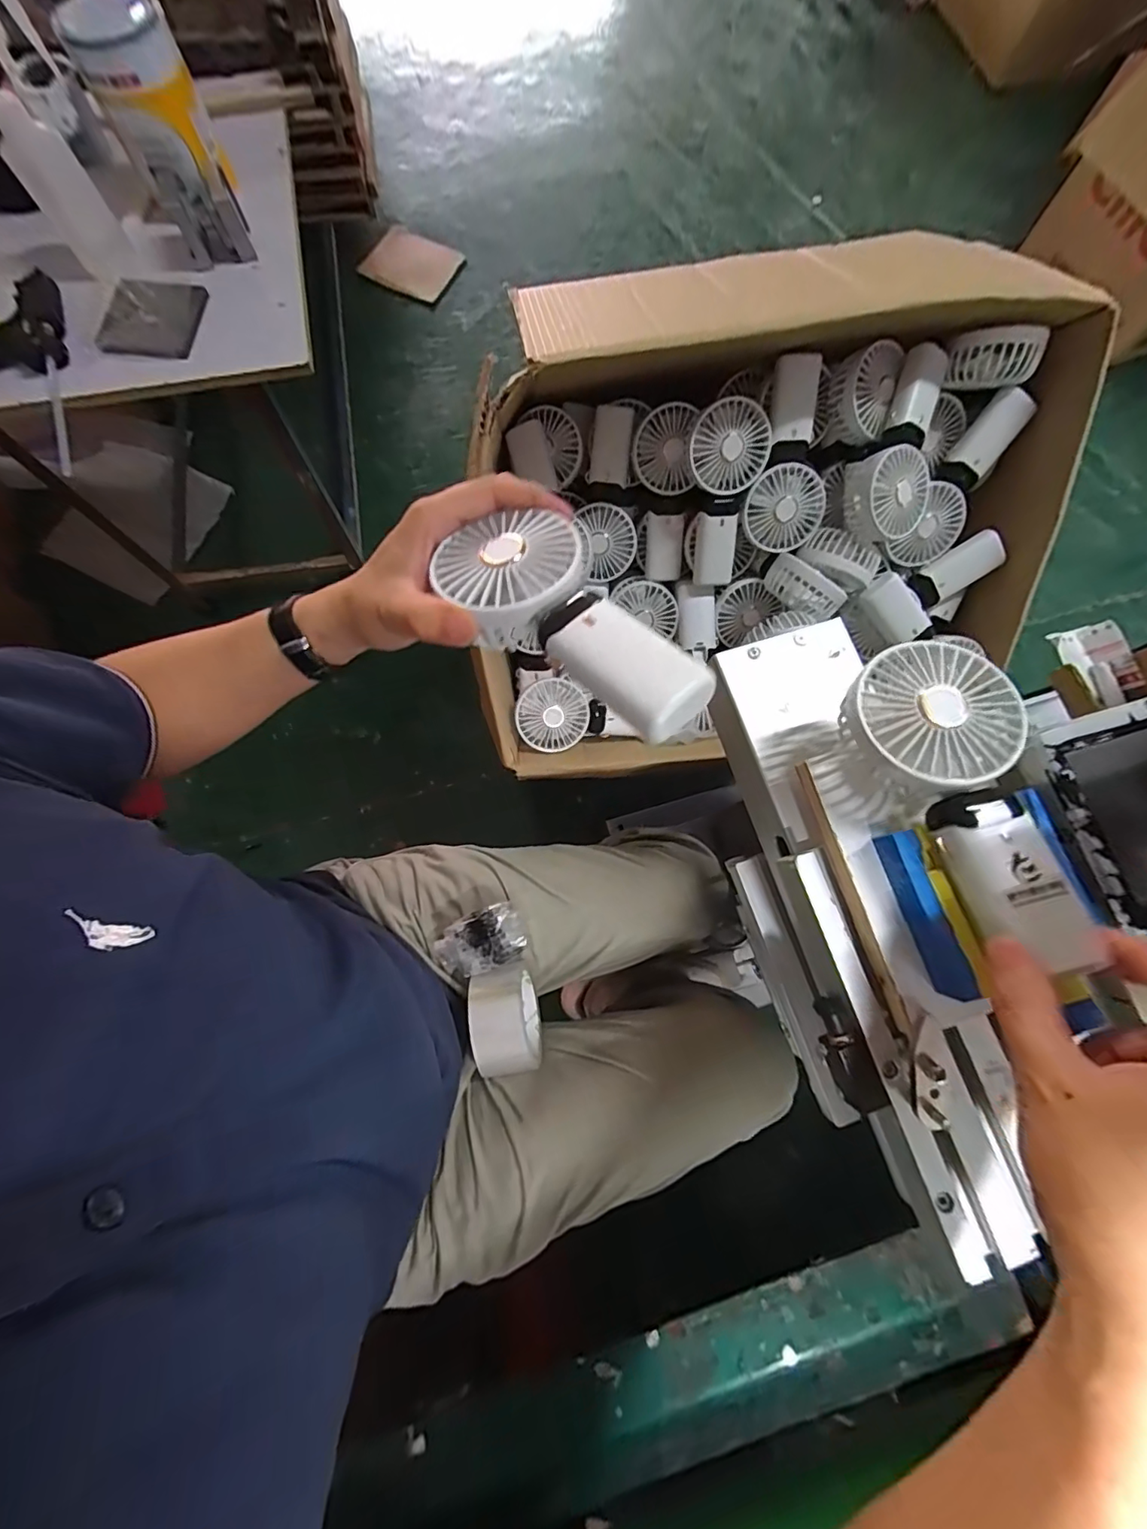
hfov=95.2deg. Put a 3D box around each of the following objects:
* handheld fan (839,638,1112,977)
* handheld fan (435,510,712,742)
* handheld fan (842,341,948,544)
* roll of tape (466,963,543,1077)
[{"bbox_3d":[0.211,0.018,0.288,0.088,0.032,0.176,-13,72,-5],"label":"handheld fan"},{"bbox_3d":[-0.003,-0.078,0.290,0.076,0.037,0.177,-41,66,-10],"label":"handheld fan"},{"bbox_3d":[0.355,-0.335,0.557,0.103,0.059,0.185,14,97,2],"label":"handheld fan"},{"bbox_3d":[-0.065,0.242,0.499,0.058,0.080,0.093,-8,76,-3],"label":"roll of tape"}]

